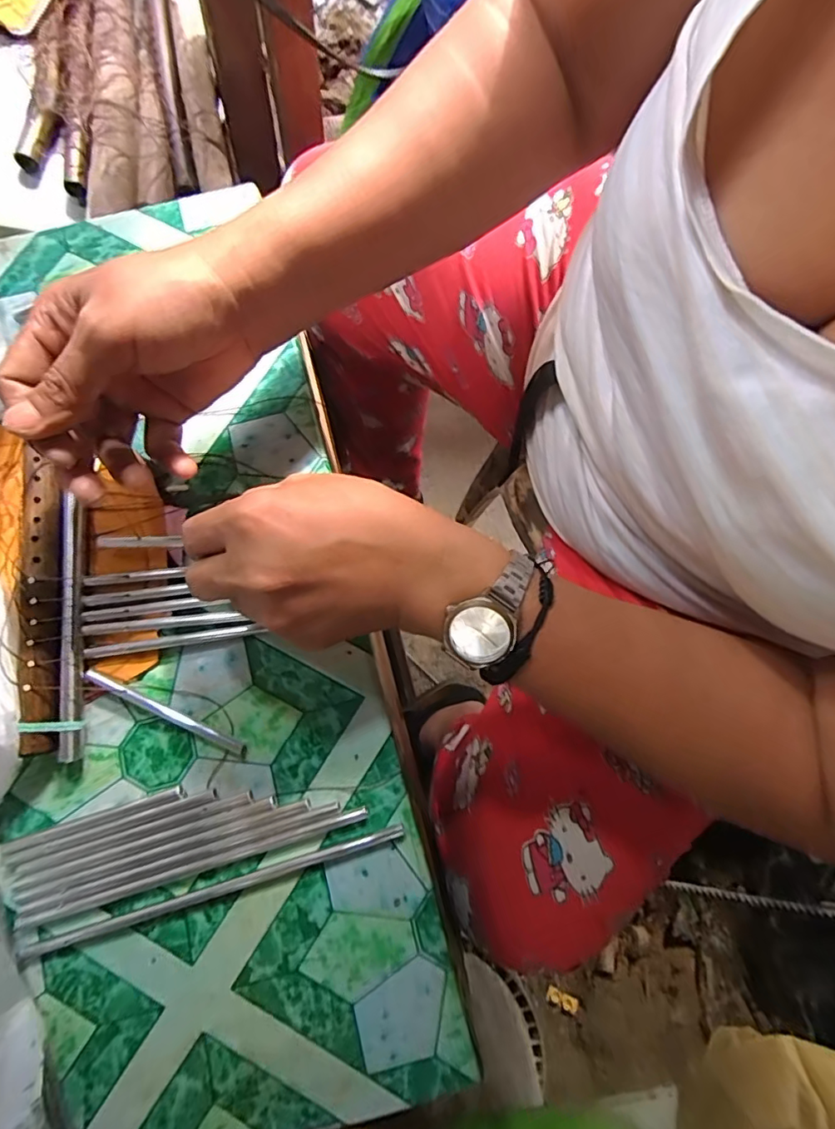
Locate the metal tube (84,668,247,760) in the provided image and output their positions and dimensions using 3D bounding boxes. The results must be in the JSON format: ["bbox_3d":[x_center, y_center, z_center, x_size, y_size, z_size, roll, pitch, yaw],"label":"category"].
[{"bbox_3d":[-0.140,0.083,0.291,0.098,0.008,0.008,26,81,5],"label":"metal tube"}]

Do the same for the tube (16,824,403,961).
[{"bbox_3d":[-0.107,0.172,0.275,0.205,0.006,0.007,-17,80,-3],"label":"tube"}]

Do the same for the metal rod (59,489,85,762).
[{"bbox_3d":[-0.190,0.033,0.289,0.009,0.008,0.144,-3,84,-1],"label":"metal rod"}]

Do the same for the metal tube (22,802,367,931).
[{"bbox_3d":[-0.118,0.160,0.277,0.188,0.004,0.007,-17,80,-3],"label":"metal tube"}]

